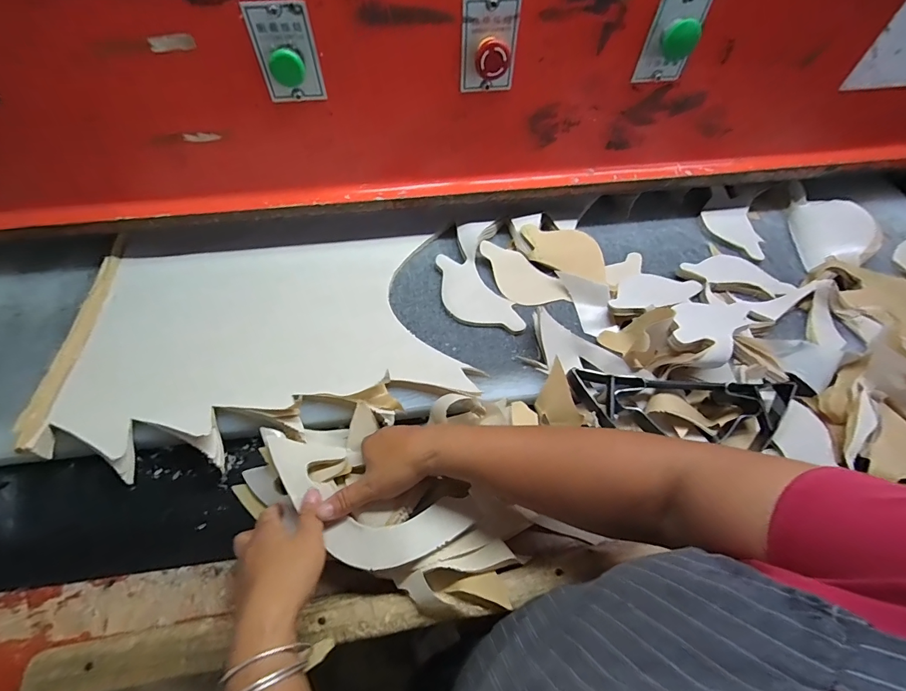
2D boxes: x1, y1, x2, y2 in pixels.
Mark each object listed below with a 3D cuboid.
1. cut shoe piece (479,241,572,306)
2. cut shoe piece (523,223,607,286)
[{"bbox_3d":[0.104,-0.110,0.609,0.073,0.031,0.134,-33,65,-21],"label":"cut shoe piece"},{"bbox_3d":[0.170,-0.147,0.612,0.137,0.018,0.069,22,88,6],"label":"cut shoe piece"}]

